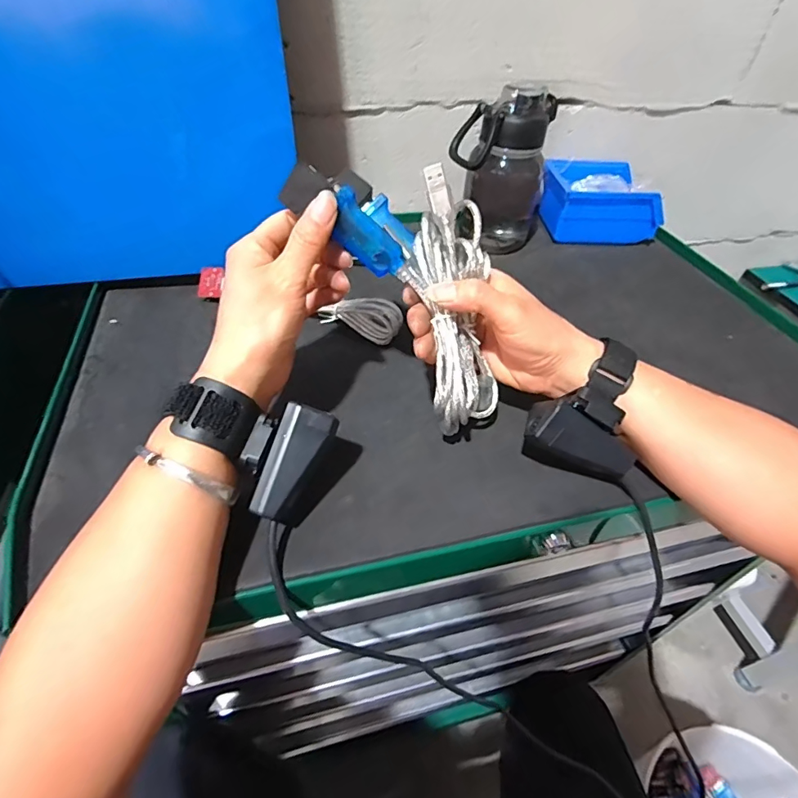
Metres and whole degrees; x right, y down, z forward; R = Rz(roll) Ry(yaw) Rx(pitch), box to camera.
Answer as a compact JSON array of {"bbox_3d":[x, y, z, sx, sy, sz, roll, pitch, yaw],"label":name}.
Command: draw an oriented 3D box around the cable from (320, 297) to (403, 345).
[{"bbox_3d":[-0.037,-0.077,0.441,0.088,0.037,0.016,13,45,26],"label":"cable"}]

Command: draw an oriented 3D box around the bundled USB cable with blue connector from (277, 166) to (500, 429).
[{"bbox_3d":[0.020,-0.072,0.310,0.083,0.058,0.198,-38,104,-34],"label":"bundled USB cable with blue connector"}]

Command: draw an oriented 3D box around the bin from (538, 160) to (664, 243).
[{"bbox_3d":[0.262,-0.259,0.617,0.140,0.077,0.098,2,46,-3],"label":"bin"}]

